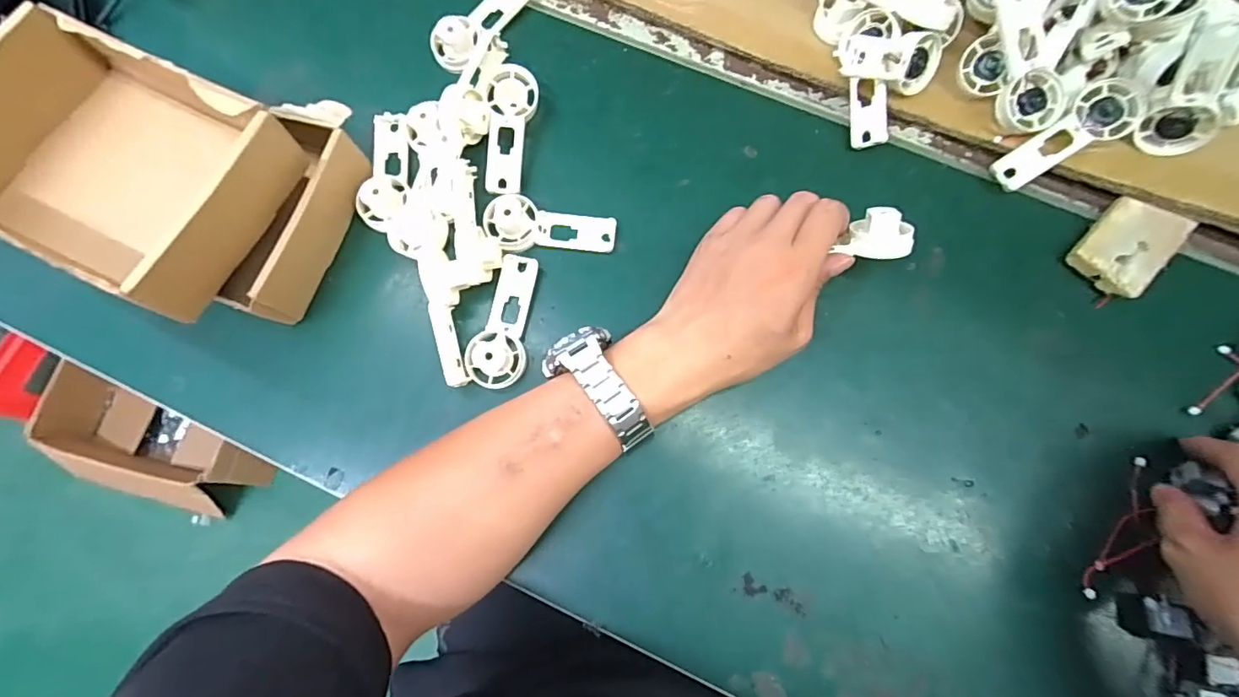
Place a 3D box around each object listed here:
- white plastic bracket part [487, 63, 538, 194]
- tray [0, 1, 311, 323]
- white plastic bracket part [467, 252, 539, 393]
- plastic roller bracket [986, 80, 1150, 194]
[{"bbox_3d":[-0.080,-0.163,0.395,0.035,0.021,0.099,2,76,0],"label":"white plastic bracket part"},{"bbox_3d":[-0.304,-0.111,0.323,0.170,0.059,0.130,25,78,6],"label":"tray"},{"bbox_3d":[-0.079,-0.019,0.372,0.039,0.012,0.094,12,77,3],"label":"white plastic bracket part"},{"bbox_3d":[0.309,-0.147,0.366,0.094,0.013,0.037,-35,78,15],"label":"plastic roller bracket"}]

